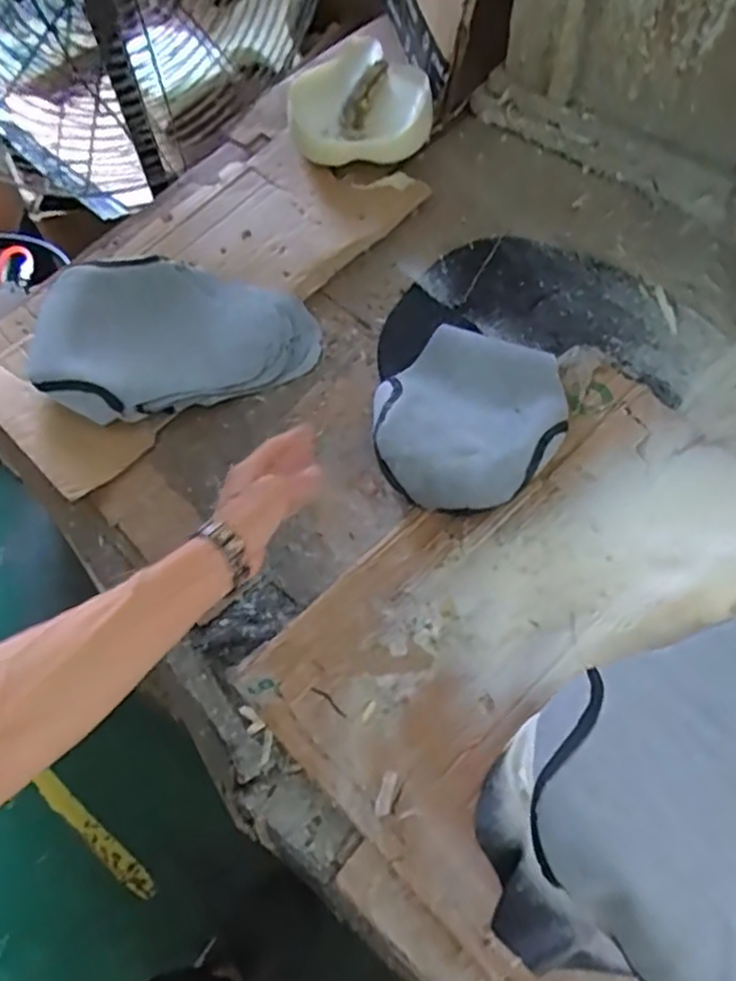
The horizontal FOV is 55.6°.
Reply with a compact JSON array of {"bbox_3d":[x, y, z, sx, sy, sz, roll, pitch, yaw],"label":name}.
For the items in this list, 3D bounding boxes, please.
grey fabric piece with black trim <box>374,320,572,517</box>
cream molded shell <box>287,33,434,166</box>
[{"bbox_3d":[0.105,-0.082,0.755,0.191,0.056,0.221,35,68,19],"label":"grey fabric piece with black trim"},{"bbox_3d":[-0.015,-0.556,0.976,0.188,0.069,0.255,-4,61,0],"label":"cream molded shell"}]

